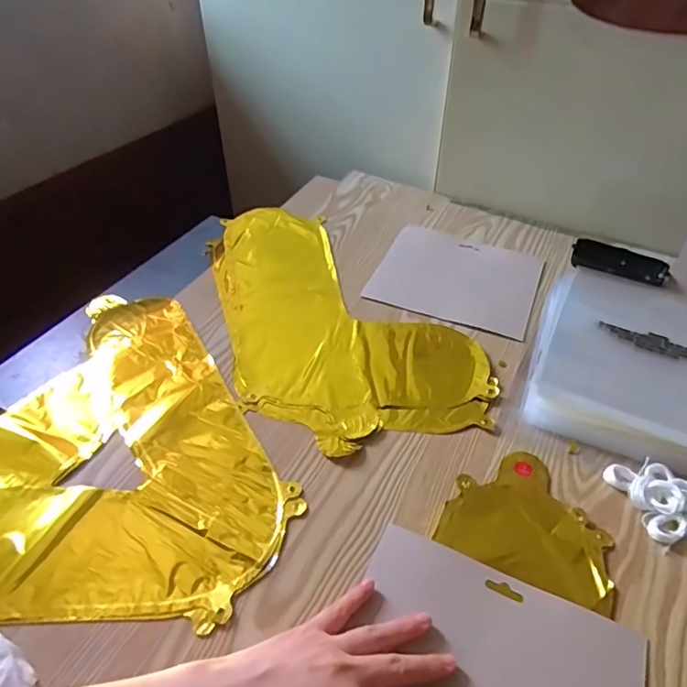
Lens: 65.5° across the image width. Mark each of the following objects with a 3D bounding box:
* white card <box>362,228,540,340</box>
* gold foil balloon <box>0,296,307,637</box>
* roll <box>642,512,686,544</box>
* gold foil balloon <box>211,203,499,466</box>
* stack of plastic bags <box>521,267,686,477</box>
[{"bbox_3d":[0.141,-0.082,0.668,0.190,0.005,0.161,18,49,16],"label":"white card"},{"bbox_3d":[-0.201,0.072,0.494,0.311,0.006,0.352,2,43,1],"label":"gold foil balloon"},{"bbox_3d":[0.252,0.144,0.418,0.028,0.010,0.022,10,44,10],"label":"roll"},{"bbox_3d":[-0.018,-0.050,0.626,0.243,0.009,0.414,-11,44,-12],"label":"gold foil balloon"},{"bbox_3d":[0.307,0.020,0.535,0.213,0.035,0.225,16,45,16],"label":"stack of plastic bags"}]

